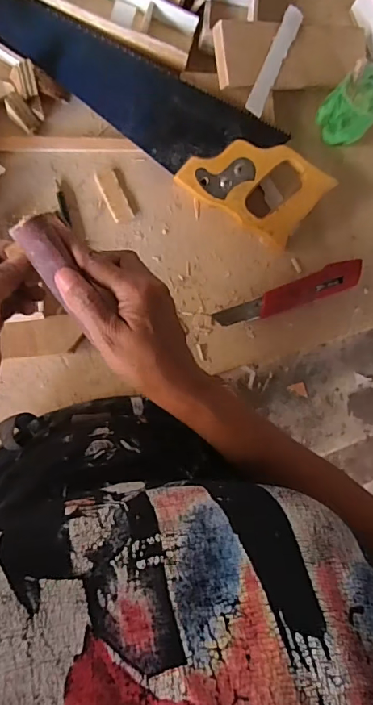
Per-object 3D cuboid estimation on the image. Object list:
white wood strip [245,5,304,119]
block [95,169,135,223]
[{"bbox_3d":[0.094,-0.310,0.493,0.020,0.006,0.120,23,90,-20],"label":"white wood strip"},{"bbox_3d":[-0.075,-0.165,0.484,0.022,0.006,0.056,-24,86,-6],"label":"block"}]

